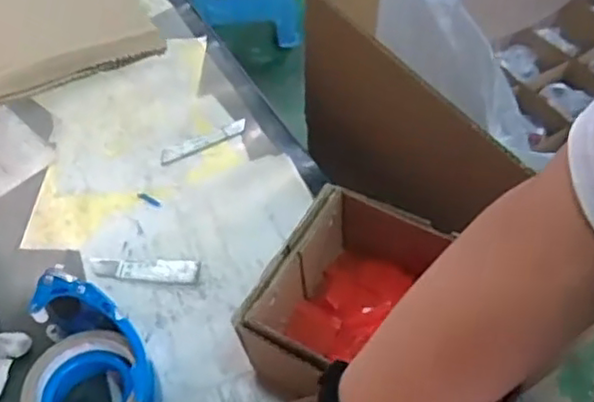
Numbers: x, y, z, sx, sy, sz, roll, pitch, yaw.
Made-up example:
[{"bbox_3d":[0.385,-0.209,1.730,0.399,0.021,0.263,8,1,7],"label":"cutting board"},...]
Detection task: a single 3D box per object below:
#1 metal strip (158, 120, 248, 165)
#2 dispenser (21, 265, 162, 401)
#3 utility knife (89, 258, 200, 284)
[{"bbox_3d":[-0.104,-0.066,0.732,0.103,0.005,0.020,-24,54,-17],"label":"metal strip"},{"bbox_3d":[-0.173,0.135,0.536,0.098,0.058,0.160,-21,53,-14],"label":"dispenser"},{"bbox_3d":[-0.147,0.064,0.624,0.108,0.006,0.024,4,51,5],"label":"utility knife"}]

